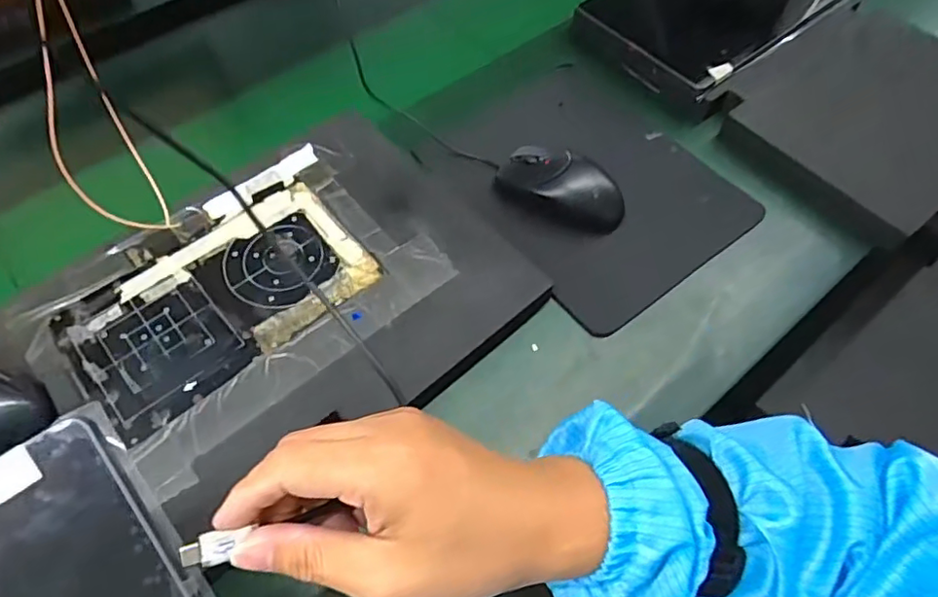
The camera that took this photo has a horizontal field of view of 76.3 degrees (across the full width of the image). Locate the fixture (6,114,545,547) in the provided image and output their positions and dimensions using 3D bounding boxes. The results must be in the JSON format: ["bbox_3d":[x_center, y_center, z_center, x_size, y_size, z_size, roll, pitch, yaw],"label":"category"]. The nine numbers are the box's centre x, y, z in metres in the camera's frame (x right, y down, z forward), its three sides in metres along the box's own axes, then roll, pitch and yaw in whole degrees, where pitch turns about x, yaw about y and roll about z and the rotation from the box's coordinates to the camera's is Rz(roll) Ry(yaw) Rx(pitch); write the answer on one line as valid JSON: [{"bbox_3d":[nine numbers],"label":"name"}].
[{"bbox_3d":[-0.142,0.011,0.458,0.344,0.042,0.256,-35,64,-20],"label":"fixture"}]

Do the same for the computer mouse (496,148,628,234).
[{"bbox_3d":[0.079,-0.095,0.516,0.111,0.034,0.056,22,60,14],"label":"computer mouse"}]

